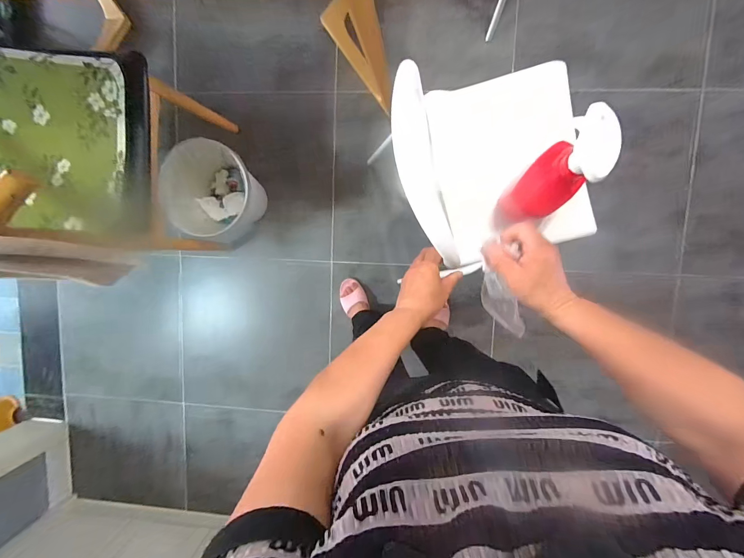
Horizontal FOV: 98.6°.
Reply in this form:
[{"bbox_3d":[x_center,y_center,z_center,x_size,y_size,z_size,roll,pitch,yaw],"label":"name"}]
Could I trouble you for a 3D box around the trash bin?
[{"bbox_3d":[-0.461,-0.267,1.023,0.239,0.281,0.291,4,96,5],"label":"trash bin"}]

